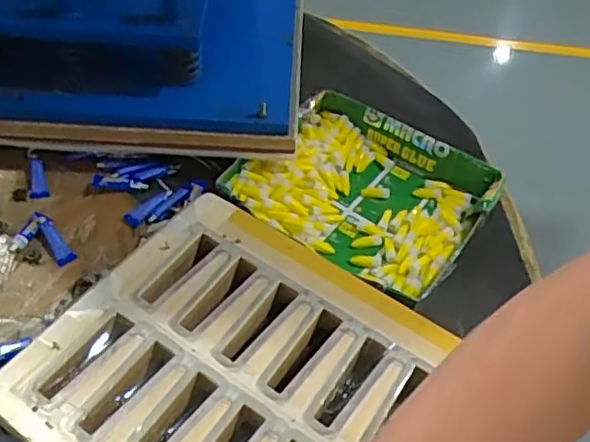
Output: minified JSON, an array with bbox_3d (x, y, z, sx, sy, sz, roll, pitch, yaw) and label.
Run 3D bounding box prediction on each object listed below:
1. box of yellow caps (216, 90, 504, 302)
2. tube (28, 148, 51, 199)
[{"bbox_3d":[0.076,-0.035,0.718,0.262,0.049,0.217,29,51,22],"label":"box of yellow caps"},{"bbox_3d":[-0.292,-0.053,0.710,0.020,0.011,0.063,-12,67,-15],"label":"tube"}]

